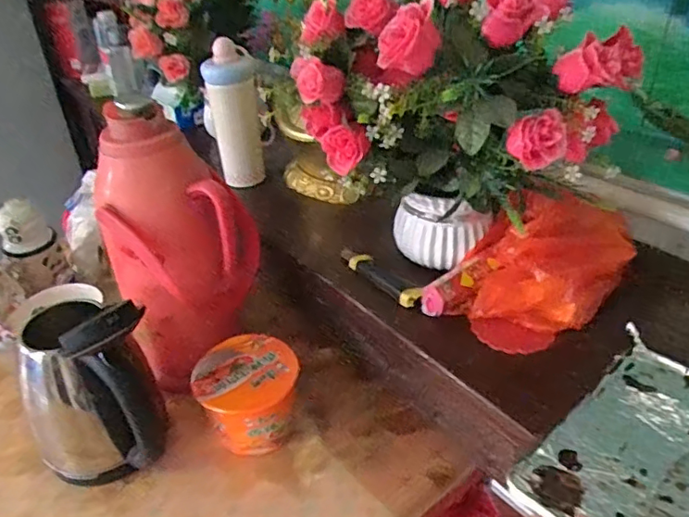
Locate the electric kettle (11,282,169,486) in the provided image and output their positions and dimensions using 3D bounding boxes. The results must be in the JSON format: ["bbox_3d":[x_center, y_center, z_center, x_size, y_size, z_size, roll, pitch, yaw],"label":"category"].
[{"bbox_3d":[-0.302,0.157,0.652,0.137,0.258,0.187,-30,42,-34],"label":"electric kettle"}]

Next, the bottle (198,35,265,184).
[{"bbox_3d":[-0.182,-0.243,0.936,0.076,0.240,0.059,-2,34,2],"label":"bottle"}]

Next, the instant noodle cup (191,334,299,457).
[{"bbox_3d":[-0.125,0.181,0.728,0.125,0.113,0.129,-2,34,1],"label":"instant noodle cup"}]

